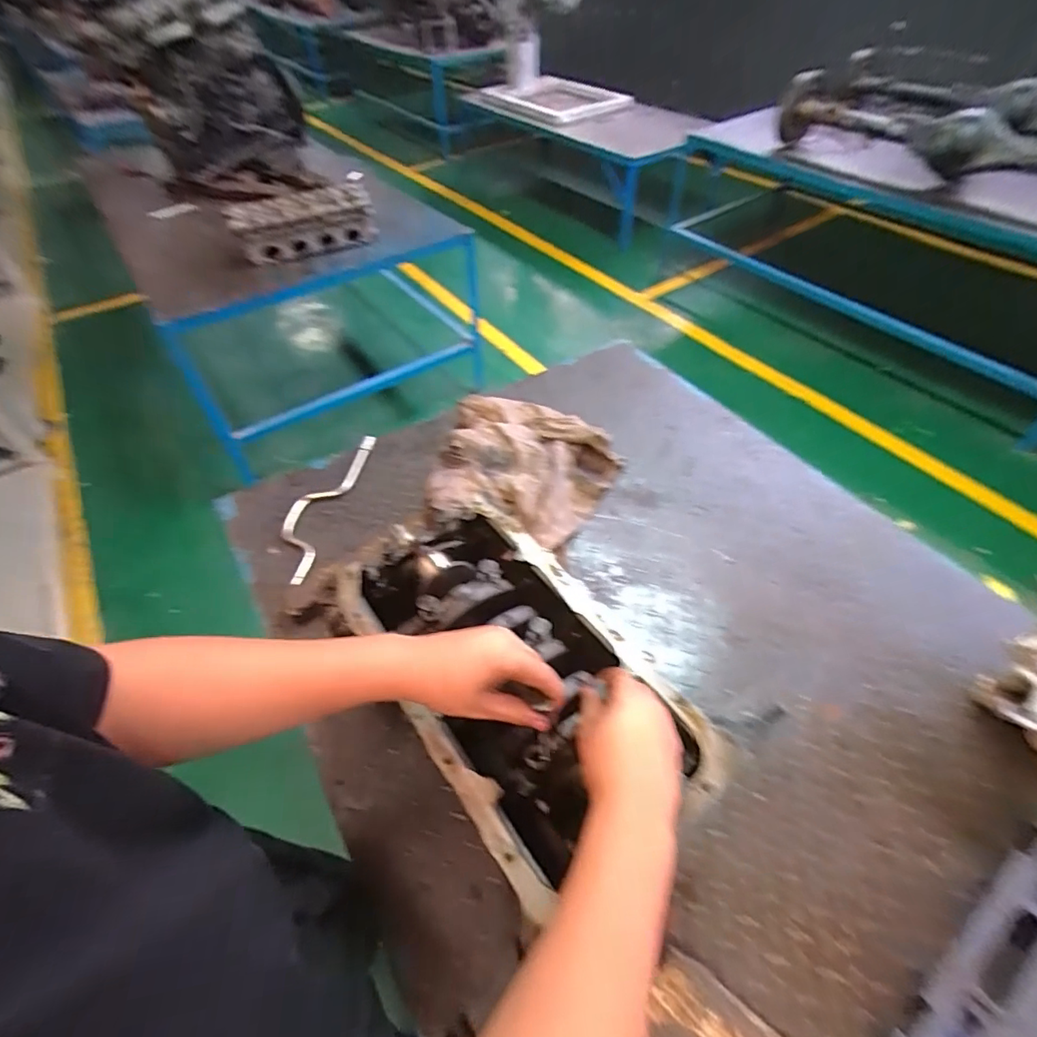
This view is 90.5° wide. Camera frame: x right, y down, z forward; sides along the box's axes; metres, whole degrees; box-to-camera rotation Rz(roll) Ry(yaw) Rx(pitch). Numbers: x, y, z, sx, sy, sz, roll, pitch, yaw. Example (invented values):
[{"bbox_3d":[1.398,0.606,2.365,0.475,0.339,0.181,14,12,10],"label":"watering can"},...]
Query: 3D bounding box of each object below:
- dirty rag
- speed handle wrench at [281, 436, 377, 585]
[{"bbox_3d":[0.013,-0.111,1.045,0.367,0.085,0.413,10,51,10],"label":"dirty rag"},{"bbox_3d":[-0.391,-0.034,1.018,0.091,0.023,0.373,7,51,7],"label":"speed handle wrench"}]

